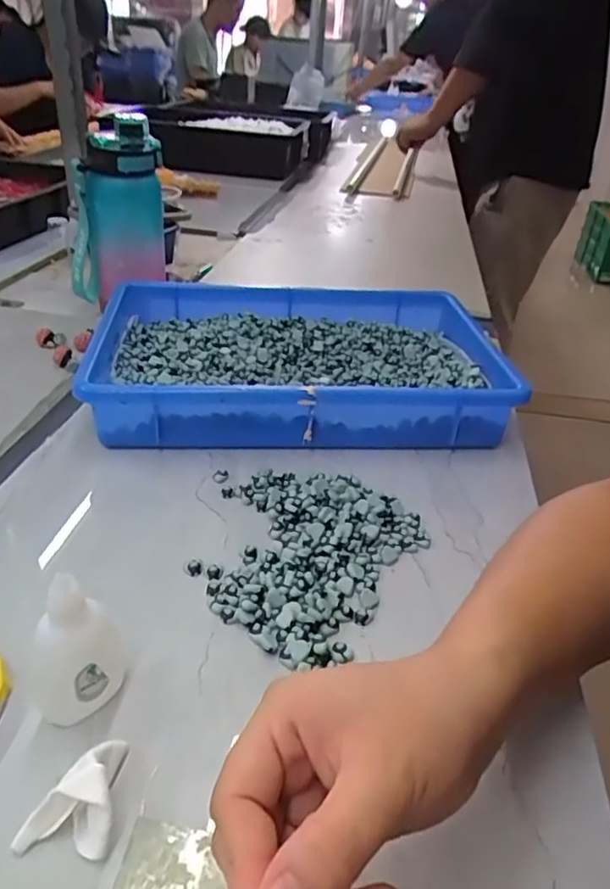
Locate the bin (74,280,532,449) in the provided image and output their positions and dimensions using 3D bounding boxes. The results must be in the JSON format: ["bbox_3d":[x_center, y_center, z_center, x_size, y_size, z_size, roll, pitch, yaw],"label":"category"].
[{"bbox_3d":[-0.008,-0.079,0.592,0.354,0.064,0.234,0,33,-7],"label":"bin"}]

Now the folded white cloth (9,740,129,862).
[{"bbox_3d":[-0.099,0.146,0.268,0.039,0.027,0.047,5,33,1],"label":"folded white cloth"}]

